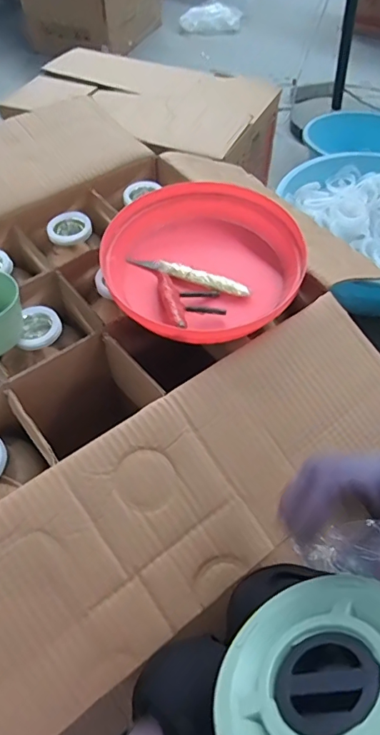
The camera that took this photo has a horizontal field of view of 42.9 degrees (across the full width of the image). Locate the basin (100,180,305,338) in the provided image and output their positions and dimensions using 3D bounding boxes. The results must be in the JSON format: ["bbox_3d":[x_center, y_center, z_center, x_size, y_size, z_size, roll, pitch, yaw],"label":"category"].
[{"bbox_3d":[0.014,-0.128,0.569,0.222,0.067,0.222,-1,52,1],"label":"basin"}]

